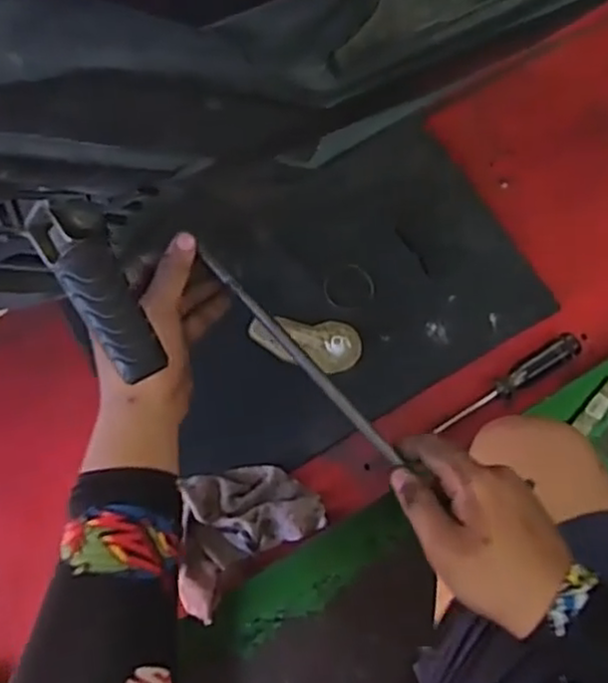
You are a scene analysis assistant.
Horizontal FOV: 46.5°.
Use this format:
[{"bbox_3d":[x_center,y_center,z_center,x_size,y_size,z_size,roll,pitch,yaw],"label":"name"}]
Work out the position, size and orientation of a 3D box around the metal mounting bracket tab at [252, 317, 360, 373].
[{"bbox_3d":[0.001,-0.005,0.774,0.122,0.012,0.058,19,75,7],"label":"metal mounting bracket tab"}]

